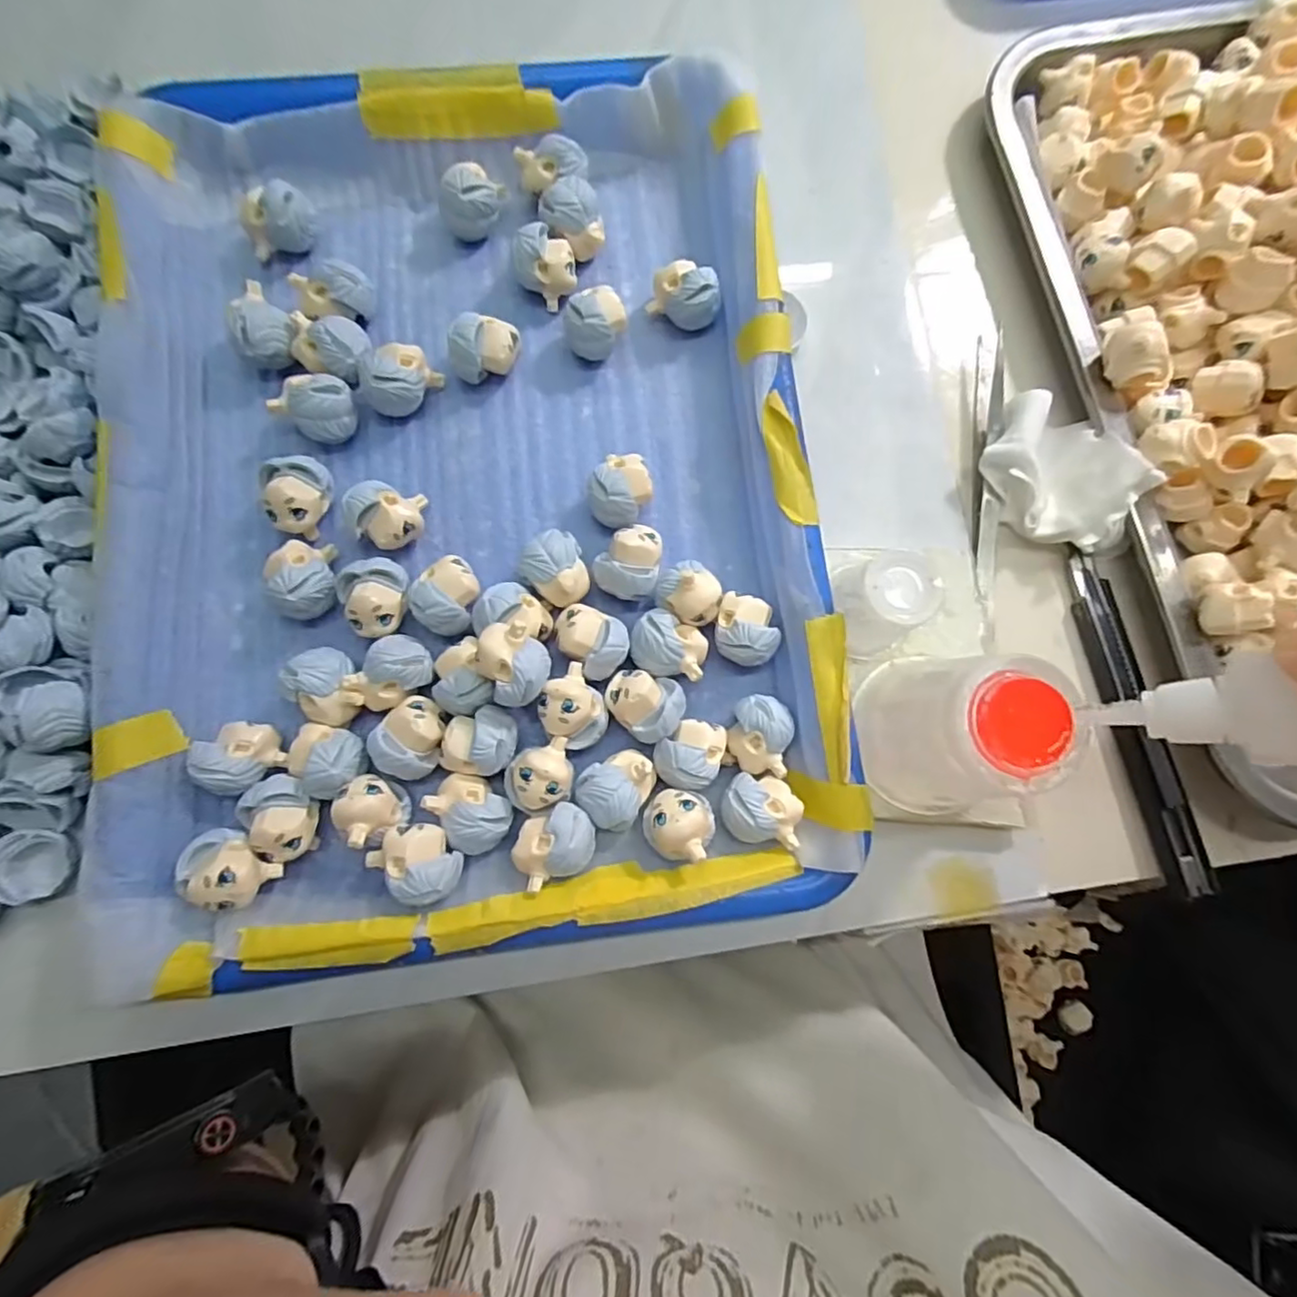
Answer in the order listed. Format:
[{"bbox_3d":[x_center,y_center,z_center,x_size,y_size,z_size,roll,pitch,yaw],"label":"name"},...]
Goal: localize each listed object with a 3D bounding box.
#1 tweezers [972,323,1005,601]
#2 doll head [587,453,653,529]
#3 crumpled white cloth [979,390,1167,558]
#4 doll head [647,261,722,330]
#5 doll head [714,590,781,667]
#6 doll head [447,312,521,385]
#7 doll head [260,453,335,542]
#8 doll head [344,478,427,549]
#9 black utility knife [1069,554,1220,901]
[{"bbox_3d":[0.142,-0.080,0.263,0.014,0.013,0.119,8,81,-1],"label":"tweezers"},{"bbox_3d":[-0.011,-0.059,0.242,0.023,0.024,0.027,-3,82,-2],"label":"doll head"},{"bbox_3d":[0.164,-0.068,0.251,0.045,0.030,0.070,-24,83,-5],"label":"crumpled white cloth"},{"bbox_3d":[0.015,-0.144,0.257,0.026,0.021,0.020,28,82,2],"label":"doll head"},{"bbox_3d":[0.037,-0.007,0.236,0.023,0.024,0.025,0,81,-2],"label":"doll head"},{"bbox_3d":[-0.064,-0.118,0.248,0.028,0.022,0.019,-22,83,-5],"label":"doll head"},{"bbox_3d":[-0.130,-0.058,0.235,0.020,0.022,0.027,32,82,3],"label":"doll head"},{"bbox_3d":[-0.097,-0.049,0.234,0.022,0.023,0.022,0,81,-2],"label":"doll head"},{"bbox_3d":[0.191,0.027,0.247,0.016,0.005,0.132,-15,79,13],"label":"black utility knife"}]

